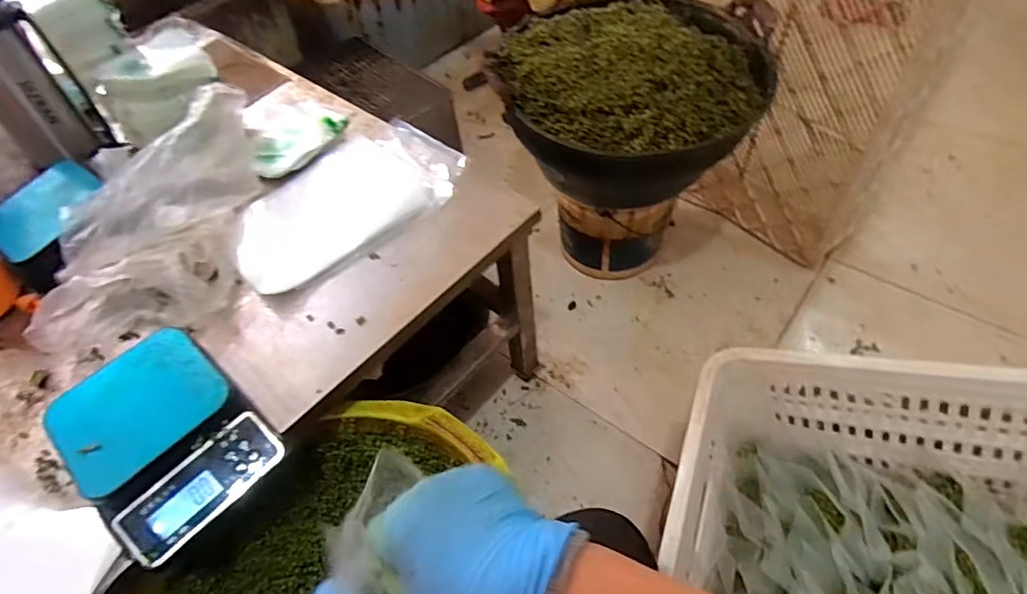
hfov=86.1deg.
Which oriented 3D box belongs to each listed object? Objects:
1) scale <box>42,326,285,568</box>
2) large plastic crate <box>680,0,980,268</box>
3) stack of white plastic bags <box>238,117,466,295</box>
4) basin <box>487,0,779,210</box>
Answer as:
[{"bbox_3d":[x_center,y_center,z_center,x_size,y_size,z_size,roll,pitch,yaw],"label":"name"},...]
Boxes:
[{"bbox_3d":[-0.348,0.130,0.540,0.214,0.048,0.152,33,63,27],"label":"scale"},{"bbox_3d":[0.542,-0.413,1.079,0.191,0.645,0.436,-31,56,-17],"label":"large plastic crate"},{"bbox_3d":[-0.241,-0.141,0.780,0.328,0.025,0.214,-36,57,-20],"label":"stack of white plastic bags"},{"bbox_3d":[0.202,-0.348,0.979,0.448,0.244,0.432,7,54,11],"label":"basin"}]

